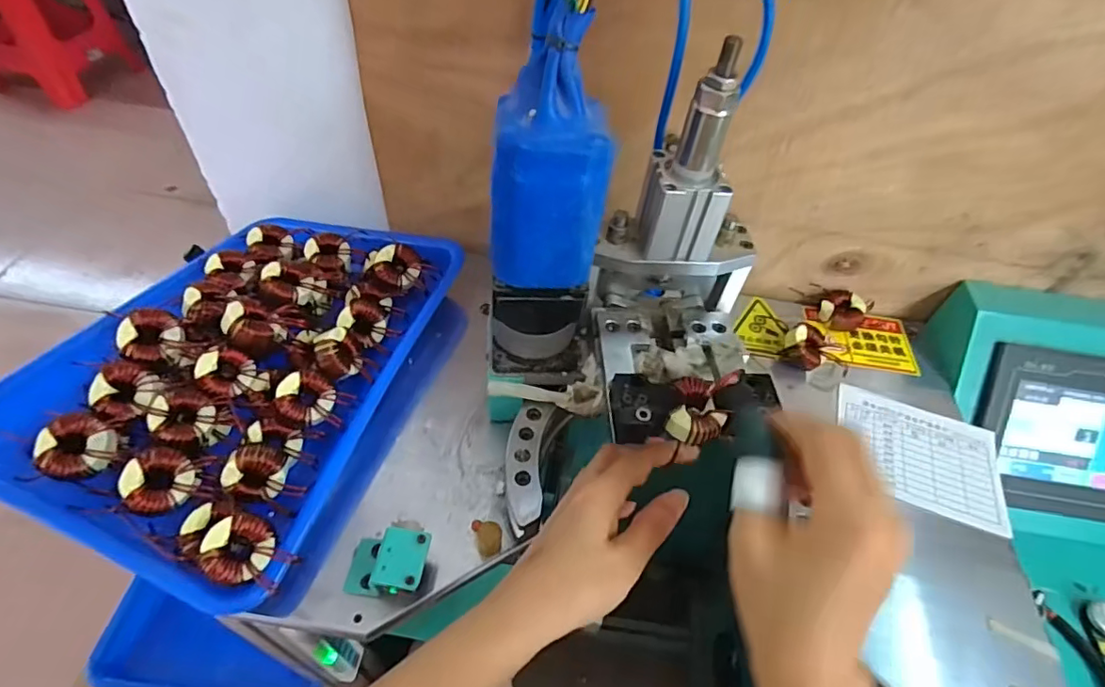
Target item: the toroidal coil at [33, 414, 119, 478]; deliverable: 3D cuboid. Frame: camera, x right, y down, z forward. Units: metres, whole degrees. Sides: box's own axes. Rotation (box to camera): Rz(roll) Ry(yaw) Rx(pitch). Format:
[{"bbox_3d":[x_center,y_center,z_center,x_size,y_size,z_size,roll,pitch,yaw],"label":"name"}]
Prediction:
[{"bbox_3d":[-0.298,0.065,0.352,0.038,0.019,0.038,2,84,-18],"label":"toroidal coil"}]

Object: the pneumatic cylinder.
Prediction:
[{"bbox_3d":[0.082,-0.108,0.334,0.049,0.121,0.043,1,51,-5],"label":"pneumatic cylinder"}]

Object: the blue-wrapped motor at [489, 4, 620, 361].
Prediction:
[{"bbox_3d":[-0.002,-0.073,0.317,0.059,0.179,0.063,8,50,1],"label":"blue-wrapped motor"}]

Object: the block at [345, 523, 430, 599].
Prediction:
[{"bbox_3d":[-0.104,0.142,0.353,0.051,0.035,0.043,6,50,-1],"label":"block"}]

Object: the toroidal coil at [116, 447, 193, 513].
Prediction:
[{"bbox_3d":[-0.247,0.086,0.349,0.038,0.013,0.038,14,62,-28],"label":"toroidal coil"}]

